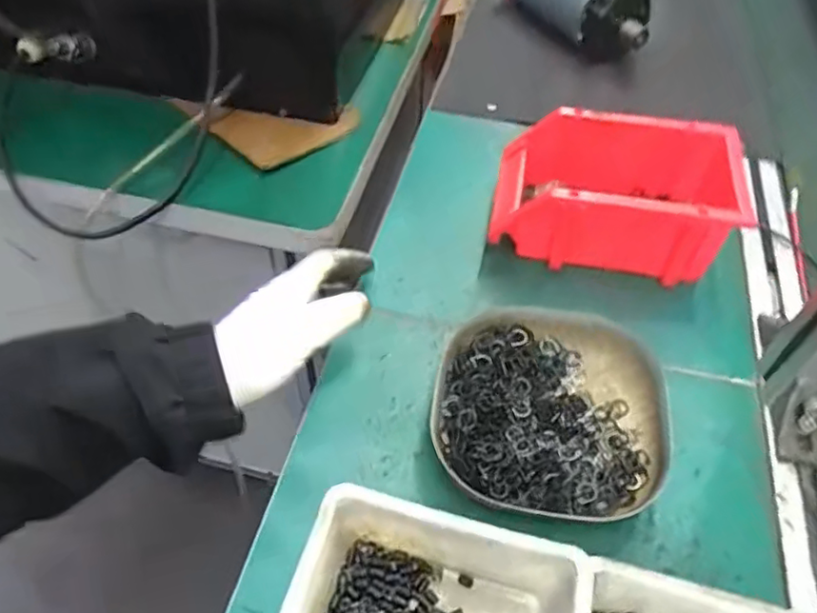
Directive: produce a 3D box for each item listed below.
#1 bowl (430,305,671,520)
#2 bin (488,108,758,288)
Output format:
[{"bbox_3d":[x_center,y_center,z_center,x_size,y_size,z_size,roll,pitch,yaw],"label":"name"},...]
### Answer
[{"bbox_3d":[0.092,0.065,0.403,0.141,0.031,0.144,1,50,-2],"label":"bowl"},{"bbox_3d":[0.163,-0.088,0.488,0.180,0.083,0.110,10,51,5],"label":"bin"}]

